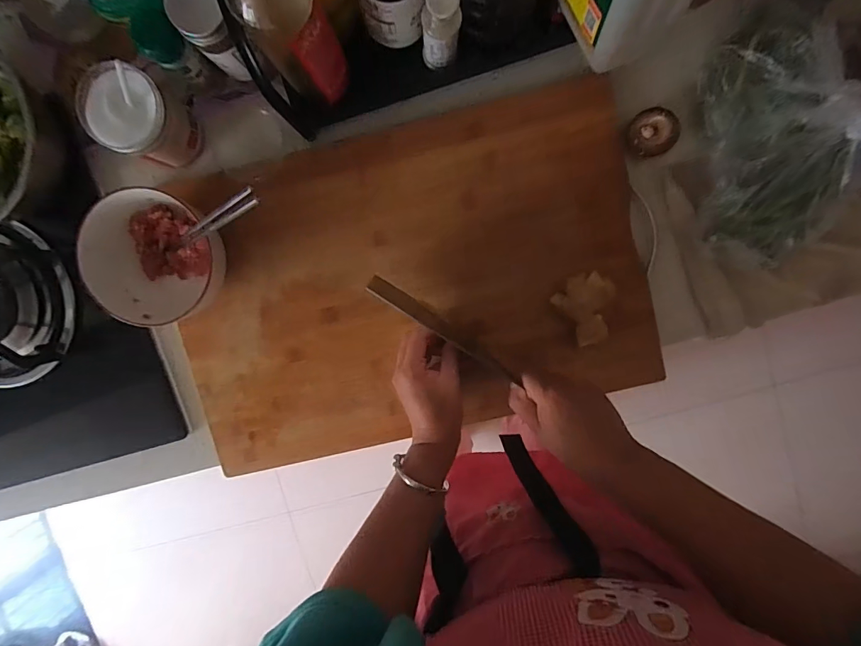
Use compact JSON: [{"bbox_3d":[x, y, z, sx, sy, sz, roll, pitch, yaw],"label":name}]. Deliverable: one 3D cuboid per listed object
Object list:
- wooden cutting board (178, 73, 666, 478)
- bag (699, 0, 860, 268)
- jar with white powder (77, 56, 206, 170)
[{"bbox_3d":[-0.030,-0.042,0.502,0.554,0.030,0.361,-13,99,2],"label":"wooden cutting board"},{"bbox_3d":[0.380,-0.192,0.448,0.161,0.084,0.249,-7,99,1],"label":"bag"},{"bbox_3d":[-0.311,-0.221,0.463,0.085,0.082,0.079,0,99,0],"label":"jar with white powder"}]

